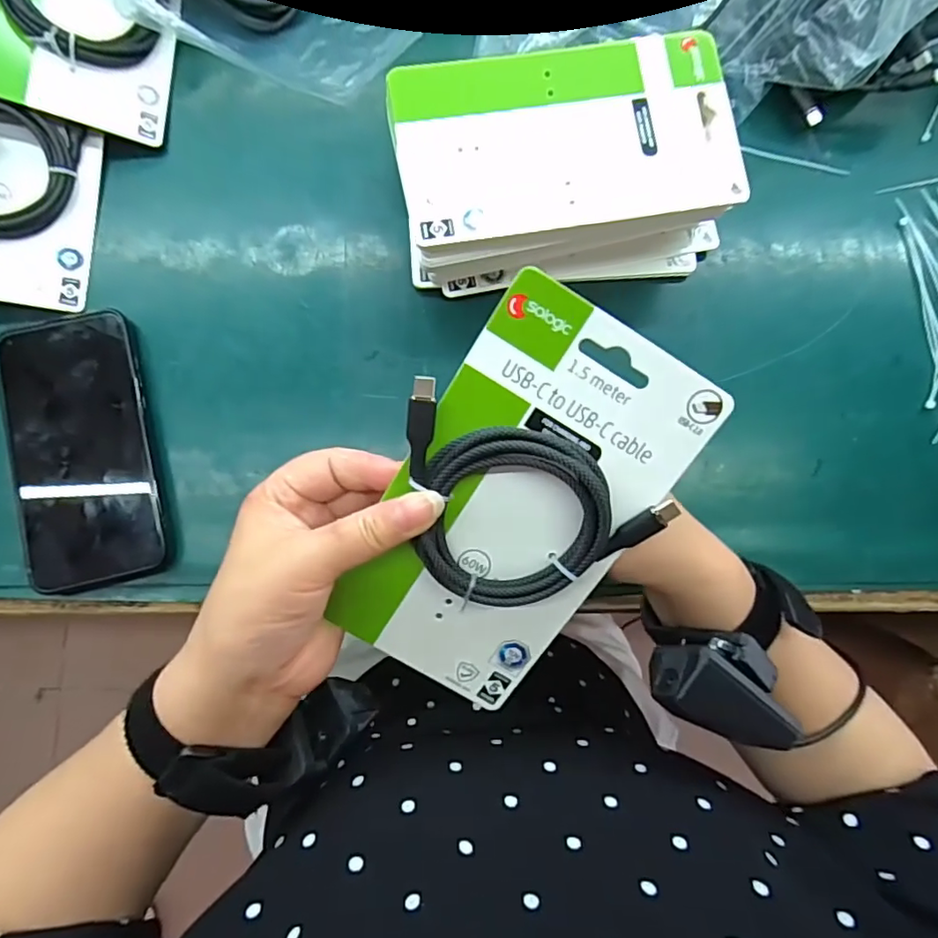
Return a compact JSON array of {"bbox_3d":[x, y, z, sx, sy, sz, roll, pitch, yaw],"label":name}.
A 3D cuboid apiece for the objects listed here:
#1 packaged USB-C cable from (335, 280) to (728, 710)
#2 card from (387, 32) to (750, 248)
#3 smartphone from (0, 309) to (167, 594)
[{"bbox_3d":[0.014,0.019,0.234,0.105,0.016,0.176,32,107,-10],"label":"packaged USB-C cable"},{"bbox_3d":[0.053,-0.175,0.300,0.181,0.008,0.103,-9,86,-3],"label":"card"},{"bbox_3d":[-0.226,-0.013,0.325,0.075,0.013,0.155,-12,86,-3],"label":"smartphone"}]

